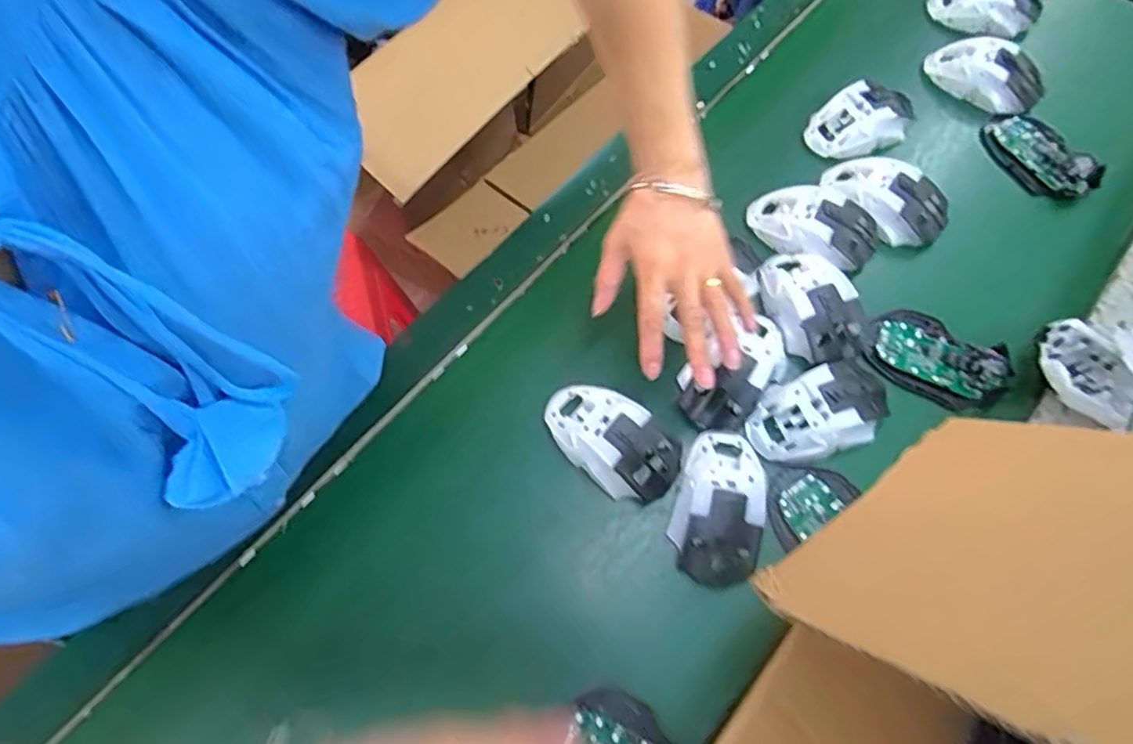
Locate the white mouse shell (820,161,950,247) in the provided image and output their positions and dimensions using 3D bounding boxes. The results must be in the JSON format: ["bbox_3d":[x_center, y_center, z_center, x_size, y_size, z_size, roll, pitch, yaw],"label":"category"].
[{"bbox_3d":[0.300,-0.165,0.580,0.116,0.030,0.065,28,69,15],"label":"white mouse shell"}]

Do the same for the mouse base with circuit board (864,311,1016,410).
[{"bbox_3d":[0.312,-0.009,0.519,0.106,0.015,0.067,34,85,21],"label":"mouse base with circuit board"}]

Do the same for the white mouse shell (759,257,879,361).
[{"bbox_3d":[0.213,-0.062,0.534,0.070,0.034,0.112,-26,66,-10],"label":"white mouse shell"}]

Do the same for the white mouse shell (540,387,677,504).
[{"bbox_3d":[0.034,0.054,0.490,0.116,0.031,0.062,38,72,19],"label":"white mouse shell"}]

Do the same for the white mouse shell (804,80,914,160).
[{"bbox_3d":[0.301,-0.257,0.625,0.105,0.039,0.063,-18,65,-6],"label":"white mouse shell"}]

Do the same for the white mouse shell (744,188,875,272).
[{"bbox_3d":[0.228,-0.137,0.569,0.115,0.031,0.066,29,69,15],"label":"white mouse shell"}]

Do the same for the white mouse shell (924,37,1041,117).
[{"bbox_3d":[0.447,-0.320,0.655,0.064,0.043,0.117,-31,67,-11],"label":"white mouse shell"}]

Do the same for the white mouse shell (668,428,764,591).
[{"bbox_3d":[0.115,0.098,0.463,0.062,0.028,0.115,11,65,8],"label":"white mouse shell"}]

